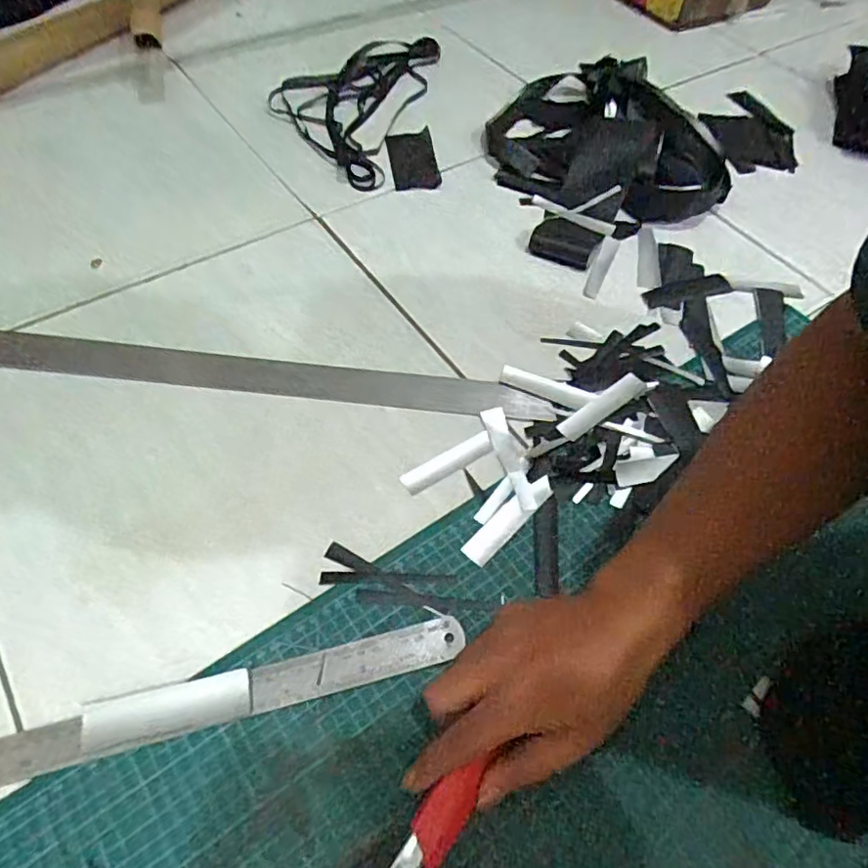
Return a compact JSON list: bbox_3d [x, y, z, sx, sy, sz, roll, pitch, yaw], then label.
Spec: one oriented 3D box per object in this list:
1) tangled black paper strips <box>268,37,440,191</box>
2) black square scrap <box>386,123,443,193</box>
[{"bbox_3d":[-0.114,-0.432,0.762,0.176,0.034,0.298,14,57,5],"label":"tangled black paper strips"},{"bbox_3d":[-0.026,-0.333,0.709,0.056,0.015,0.104,-7,58,-9],"label":"black square scrap"}]

